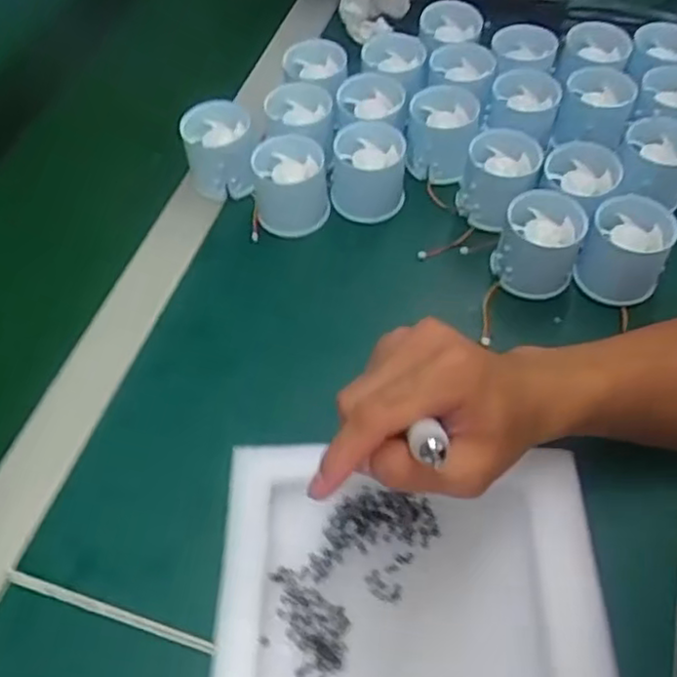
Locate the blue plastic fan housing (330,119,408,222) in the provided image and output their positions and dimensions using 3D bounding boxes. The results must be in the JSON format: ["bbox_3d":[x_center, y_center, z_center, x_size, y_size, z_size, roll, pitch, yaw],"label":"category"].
[{"bbox_3d":[0.022,-0.123,0.512,0.051,0.055,0.046,6,56,7],"label":"blue plastic fan housing"}]

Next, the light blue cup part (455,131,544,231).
[{"bbox_3d":[0.118,-0.118,0.506,0.048,0.046,0.062,19,59,15],"label":"light blue cup part"}]

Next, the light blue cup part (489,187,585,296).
[{"bbox_3d":[0.135,-0.063,0.471,0.051,0.049,0.057,22,60,17],"label":"light blue cup part"}]

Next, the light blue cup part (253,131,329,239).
[{"bbox_3d":[-0.035,-0.110,0.508,0.054,0.051,0.051,-2,56,1],"label":"light blue cup part"}]

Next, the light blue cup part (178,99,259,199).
[{"bbox_3d":[-0.088,-0.141,0.528,0.055,0.053,0.054,-14,56,-6],"label":"light blue cup part"}]

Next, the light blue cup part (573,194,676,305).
[{"bbox_3d":[0.191,-0.058,0.463,0.053,0.052,0.054,21,59,16],"label":"light blue cup part"}]

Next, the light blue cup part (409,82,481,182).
[{"bbox_3d":[0.079,-0.153,0.529,0.051,0.051,0.056,5,56,6],"label":"light blue cup part"}]

